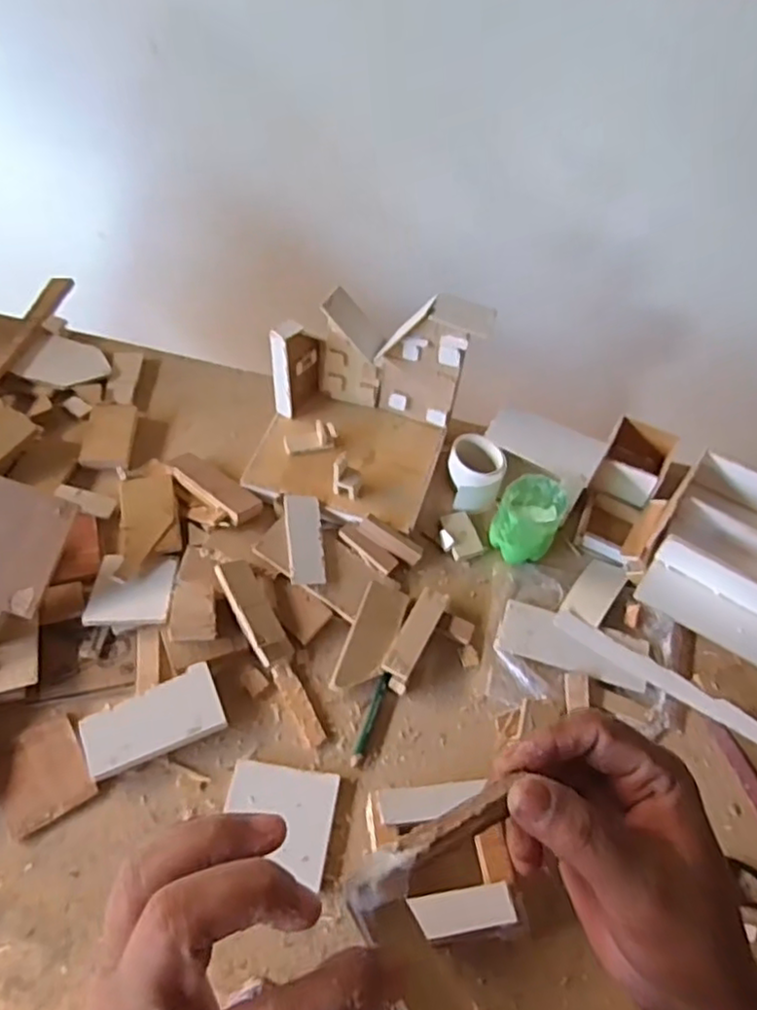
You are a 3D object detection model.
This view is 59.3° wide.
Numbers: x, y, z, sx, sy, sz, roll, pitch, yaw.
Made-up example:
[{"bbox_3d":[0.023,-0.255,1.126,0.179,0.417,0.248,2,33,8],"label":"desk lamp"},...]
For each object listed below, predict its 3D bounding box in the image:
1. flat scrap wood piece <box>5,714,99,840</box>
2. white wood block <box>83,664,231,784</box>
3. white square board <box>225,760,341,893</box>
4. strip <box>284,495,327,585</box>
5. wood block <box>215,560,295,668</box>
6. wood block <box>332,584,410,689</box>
[{"bbox_3d":[-0.250,0.201,0.498,0.059,0.008,0.070,-26,60,-21],"label":"flat scrap wood piece"},{"bbox_3d":[-0.175,0.168,0.520,0.101,0.017,0.054,-19,58,-17],"label":"white wood block"},{"bbox_3d":[-0.074,0.234,0.496,0.079,0.009,0.071,9,54,2],"label":"white square board"},{"bbox_3d":[-0.068,0.032,0.613,0.032,0.013,0.091,-5,55,-7],"label":"strip"},{"bbox_3d":[-0.105,0.090,0.565,0.030,0.019,0.094,-26,77,-21],"label":"wood block"},{"bbox_3d":[-0.006,0.114,0.566,0.038,0.013,0.098,19,55,10],"label":"wood block"}]

